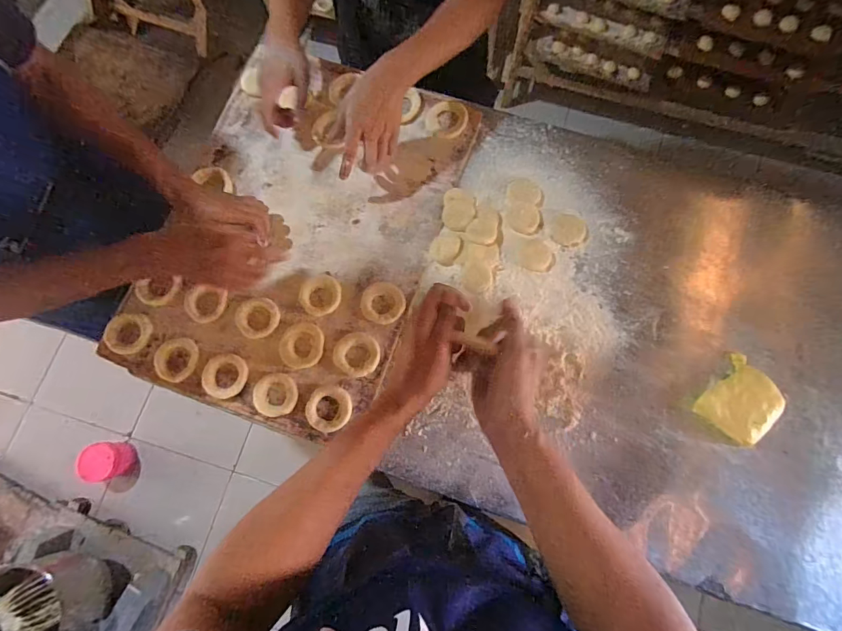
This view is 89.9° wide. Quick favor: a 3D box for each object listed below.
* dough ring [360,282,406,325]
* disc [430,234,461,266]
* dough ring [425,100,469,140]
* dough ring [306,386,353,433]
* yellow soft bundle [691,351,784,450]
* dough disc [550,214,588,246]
[{"bbox_3d":[-0.059,-0.020,0.656,0.067,0.018,0.069,0,79,0],"label":"dough ring"},{"bbox_3d":[0.038,-0.106,0.670,0.045,0.011,0.052,9,79,2],"label":"disc"},{"bbox_3d":[0.045,-0.339,0.728,0.071,0.009,0.072,0,79,0],"label":"dough ring"},{"bbox_3d":[-0.133,0.136,0.613,0.064,0.010,0.064,0,79,0],"label":"dough ring"},{"bbox_3d":[0.467,0.127,0.611,0.089,0.027,0.108,42,82,8],"label":"yellow soft bundle"},{"bbox_3d":[0.245,-0.140,0.691,0.058,0.006,0.057,0,79,0],"label":"dough disc"}]

